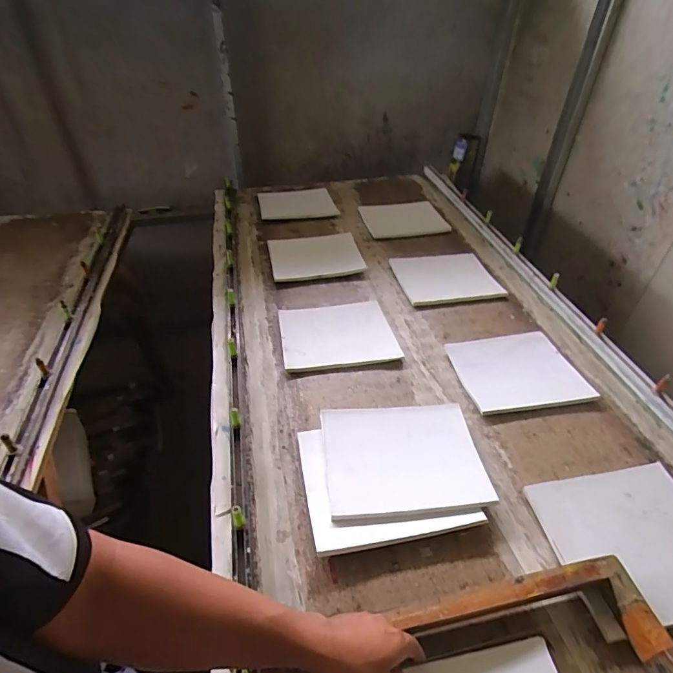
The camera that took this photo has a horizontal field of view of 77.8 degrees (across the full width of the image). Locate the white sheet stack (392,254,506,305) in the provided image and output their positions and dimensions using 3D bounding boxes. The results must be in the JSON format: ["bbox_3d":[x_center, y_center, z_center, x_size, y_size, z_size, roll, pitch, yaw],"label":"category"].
[{"bbox_3d":[0.310,-0.168,1.205,0.267,0.033,0.220,-7,44,-3],"label":"white sheet stack"}]

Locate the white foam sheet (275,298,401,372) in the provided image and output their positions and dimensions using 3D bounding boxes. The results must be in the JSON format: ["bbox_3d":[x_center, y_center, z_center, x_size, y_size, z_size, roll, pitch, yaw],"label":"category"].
[{"bbox_3d":[-0.001,-0.014,1.016,0.263,0.019,0.221,-9,44,-5],"label":"white foam sheet"}]

